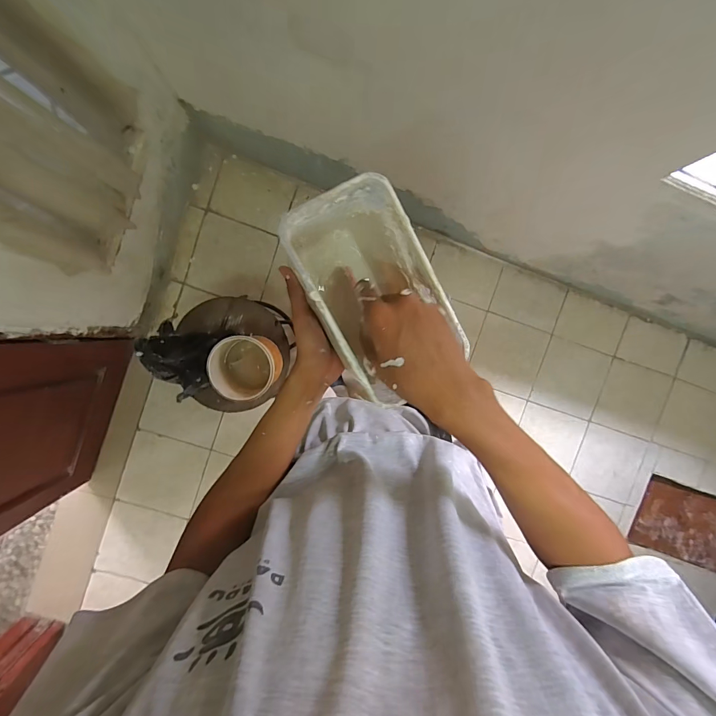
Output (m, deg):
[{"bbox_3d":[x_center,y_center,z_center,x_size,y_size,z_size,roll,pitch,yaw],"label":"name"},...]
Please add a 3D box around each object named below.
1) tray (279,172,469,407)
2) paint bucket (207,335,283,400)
[{"bbox_3d":[0.014,-0.064,0.388,0.110,0.138,0.189,-30,95,-2],"label":"tray"},{"bbox_3d":[-0.302,0.022,0.986,0.131,0.190,0.159,-7,95,-4],"label":"paint bucket"}]

